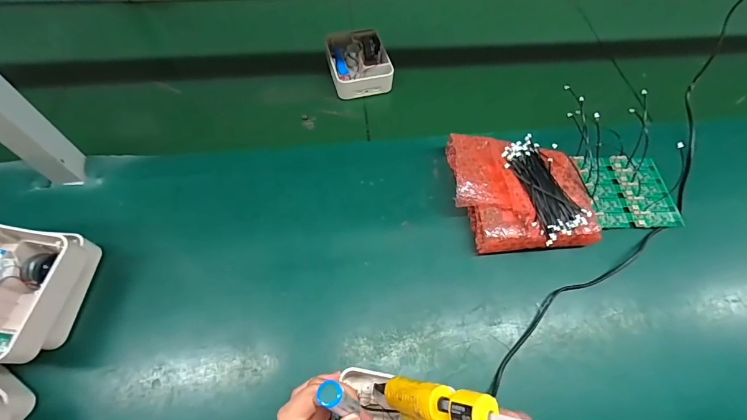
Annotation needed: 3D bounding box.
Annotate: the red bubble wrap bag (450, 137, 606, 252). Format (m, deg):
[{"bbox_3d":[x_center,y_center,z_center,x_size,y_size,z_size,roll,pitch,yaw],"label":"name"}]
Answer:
[{"bbox_3d":[0.205,-0.029,0.511,0.187,0.060,0.175,0,62,-4],"label":"red bubble wrap bag"}]

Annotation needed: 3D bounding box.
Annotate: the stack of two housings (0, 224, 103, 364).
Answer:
[{"bbox_3d":[-0.387,0.091,0.401,0.100,0.086,0.142,11,62,2],"label":"stack of two housings"}]

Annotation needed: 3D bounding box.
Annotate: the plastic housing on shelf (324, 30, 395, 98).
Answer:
[{"bbox_3d":[-0.028,-0.261,0.642,0.100,0.044,0.128,-13,64,-10],"label":"plastic housing on shelf"}]

